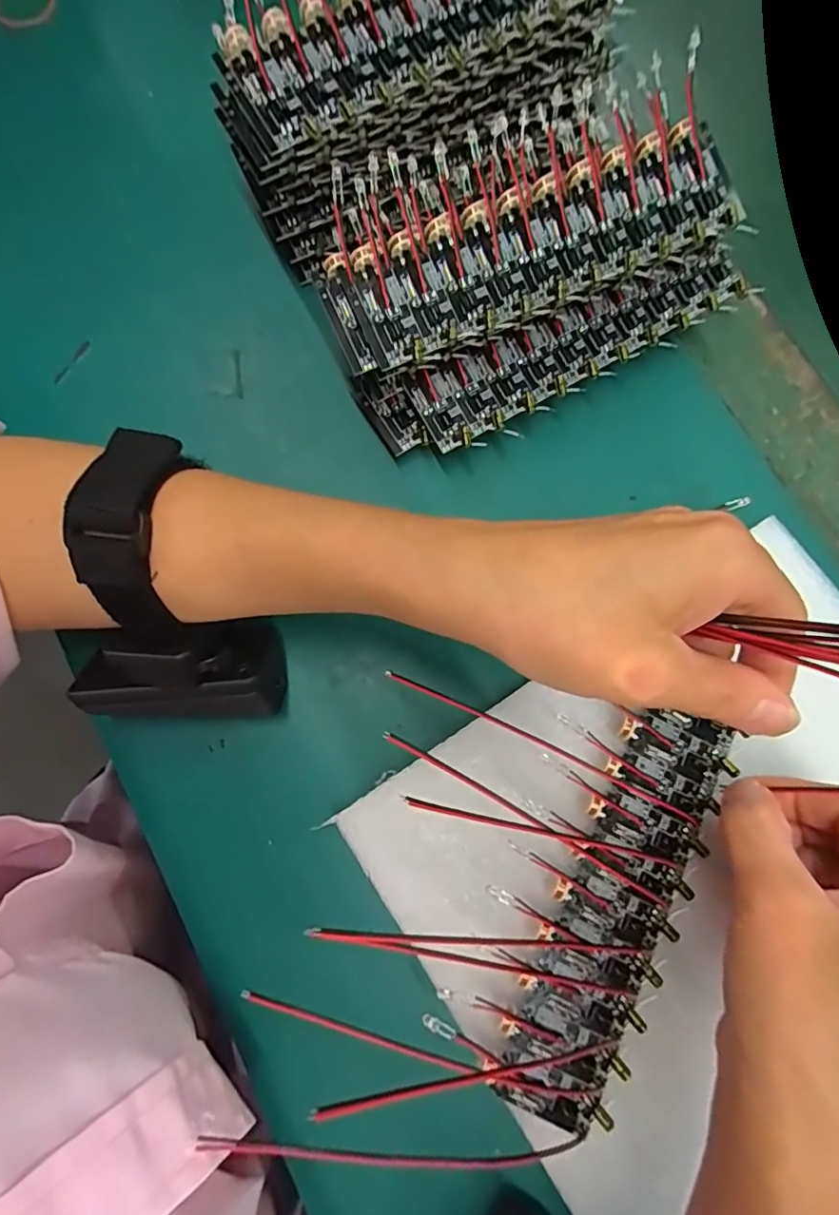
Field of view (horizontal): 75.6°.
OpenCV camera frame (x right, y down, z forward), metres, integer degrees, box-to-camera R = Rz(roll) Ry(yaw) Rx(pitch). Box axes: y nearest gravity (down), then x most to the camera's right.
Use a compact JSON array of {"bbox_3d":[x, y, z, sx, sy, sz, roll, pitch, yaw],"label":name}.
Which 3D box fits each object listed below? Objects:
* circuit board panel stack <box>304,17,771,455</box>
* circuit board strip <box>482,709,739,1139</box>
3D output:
[{"bbox_3d":[0.047,-0.141,0.225,0.173,0.051,0.100,-32,80,-7],"label":"circuit board panel stack"},{"bbox_3d":[0.071,0.106,0.195,0.044,0.006,0.143,26,80,5],"label":"circuit board strip"}]

